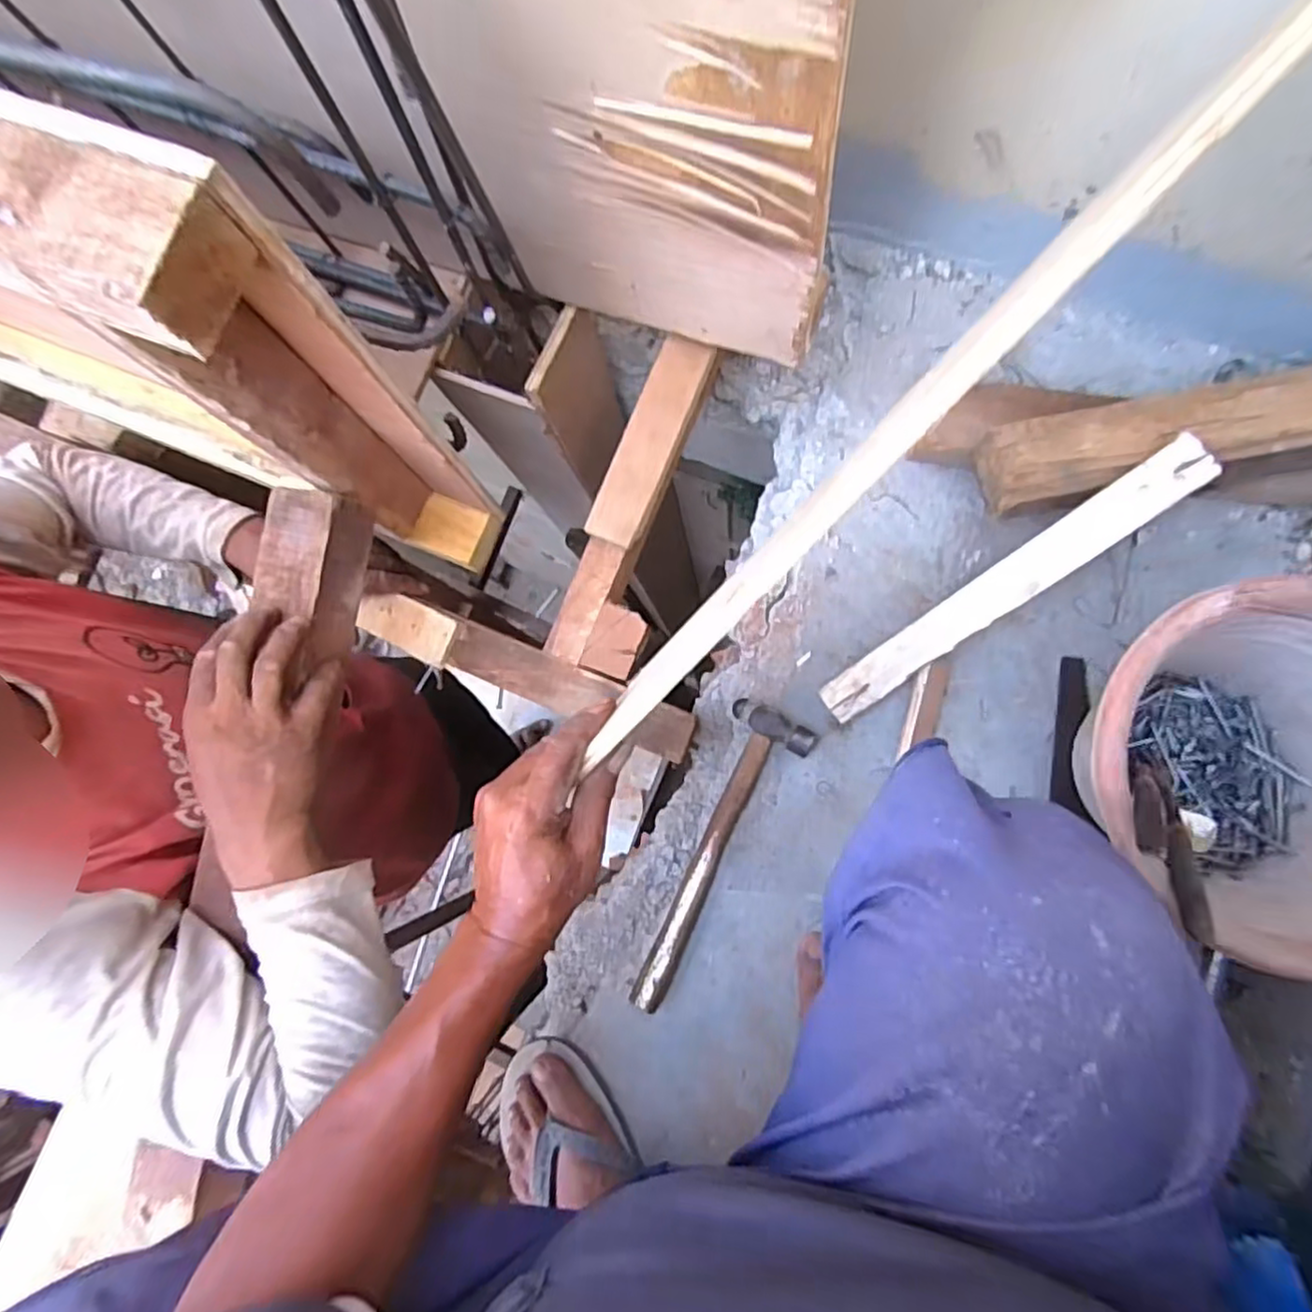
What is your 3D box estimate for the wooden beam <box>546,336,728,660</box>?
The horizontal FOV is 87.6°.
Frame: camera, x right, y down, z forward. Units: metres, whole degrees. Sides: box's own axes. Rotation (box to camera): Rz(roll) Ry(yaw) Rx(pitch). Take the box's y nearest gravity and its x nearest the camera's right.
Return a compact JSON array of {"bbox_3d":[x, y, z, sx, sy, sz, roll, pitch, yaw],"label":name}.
[{"bbox_3d":[-0.023,-0.144,0.646,0.063,0.044,0.317,22,87,8],"label":"wooden beam"}]

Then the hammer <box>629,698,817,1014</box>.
[{"bbox_3d":[0.053,0.185,0.626,0.071,0.027,0.288,25,87,8],"label":"hammer"}]

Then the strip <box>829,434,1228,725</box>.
[{"bbox_3d":[0.279,-0.052,0.560,0.325,0.023,0.040,-39,81,22],"label":"strip"}]

